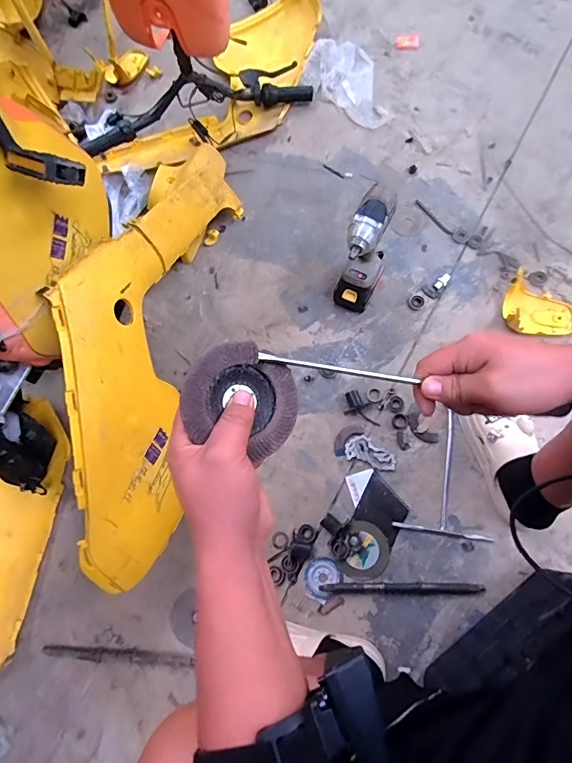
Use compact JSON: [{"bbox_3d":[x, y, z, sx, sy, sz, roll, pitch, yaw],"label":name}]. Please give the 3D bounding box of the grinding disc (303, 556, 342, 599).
[{"bbox_3d":[0.067,0.363,0.776,0.064,0.013,0.069,-1,72,5],"label":"grinding disc"}]

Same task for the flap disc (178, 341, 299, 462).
[{"bbox_3d":[-0.034,0.013,0.330,0.091,0.014,0.080,24,77,-19],"label":"flap disc"}]

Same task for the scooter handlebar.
[{"bbox_3d":[-0.248,-0.783,1.066,0.612,0.209,0.156,-21,71,-5],"label":"scooter handlebar"}]

